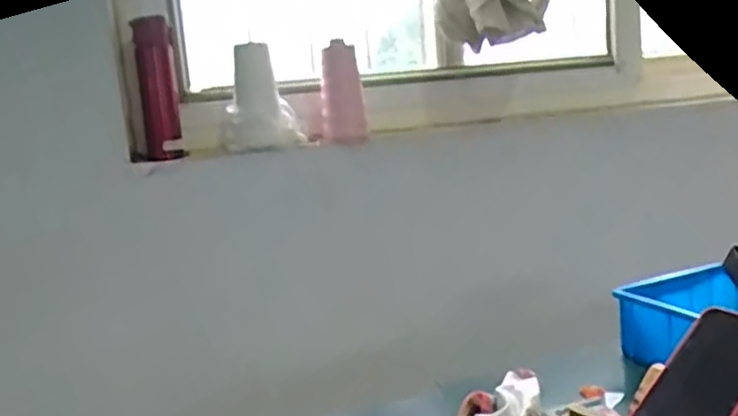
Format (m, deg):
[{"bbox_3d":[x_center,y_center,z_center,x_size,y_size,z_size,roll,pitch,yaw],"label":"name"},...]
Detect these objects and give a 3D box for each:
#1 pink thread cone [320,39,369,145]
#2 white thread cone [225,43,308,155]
[{"bbox_3d":[-0.045,-0.194,1.222,0.076,0.159,0.073,-4,10,2],"label":"pink thread cone"},{"bbox_3d":[-0.186,-0.187,1.223,0.133,0.167,0.103,-6,10,-8],"label":"white thread cone"}]

